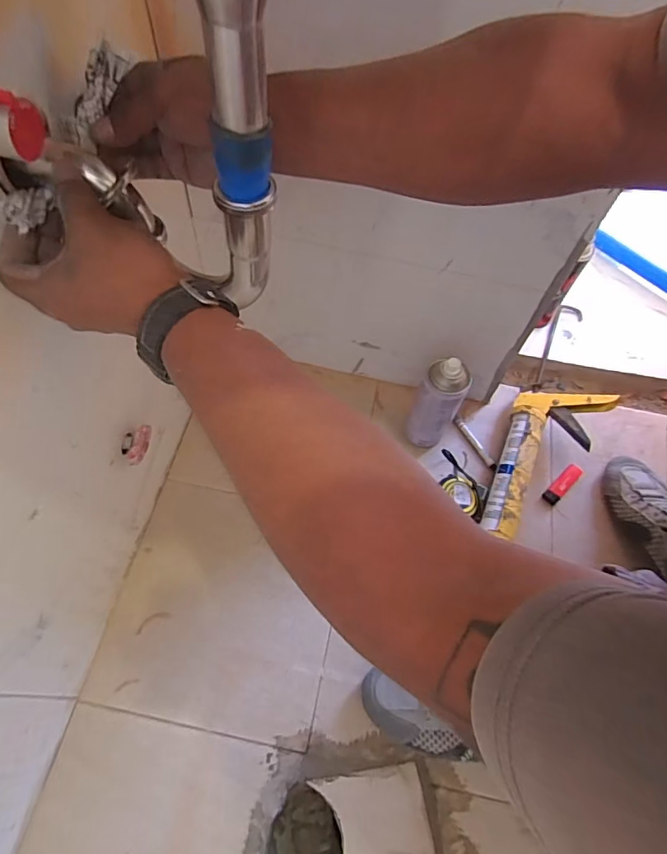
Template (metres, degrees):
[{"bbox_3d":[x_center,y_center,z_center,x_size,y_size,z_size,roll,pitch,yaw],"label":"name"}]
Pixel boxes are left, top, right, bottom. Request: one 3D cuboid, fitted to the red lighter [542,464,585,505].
[{"bbox_3d":[0.364,0.089,0.776,0.090,0.011,0.028,-39,70,-21],"label":"red lighter"}]

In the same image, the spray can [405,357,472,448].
[{"bbox_3d":[0.153,-0.032,0.730,0.062,0.180,0.063,25,63,10],"label":"spray can"}]

